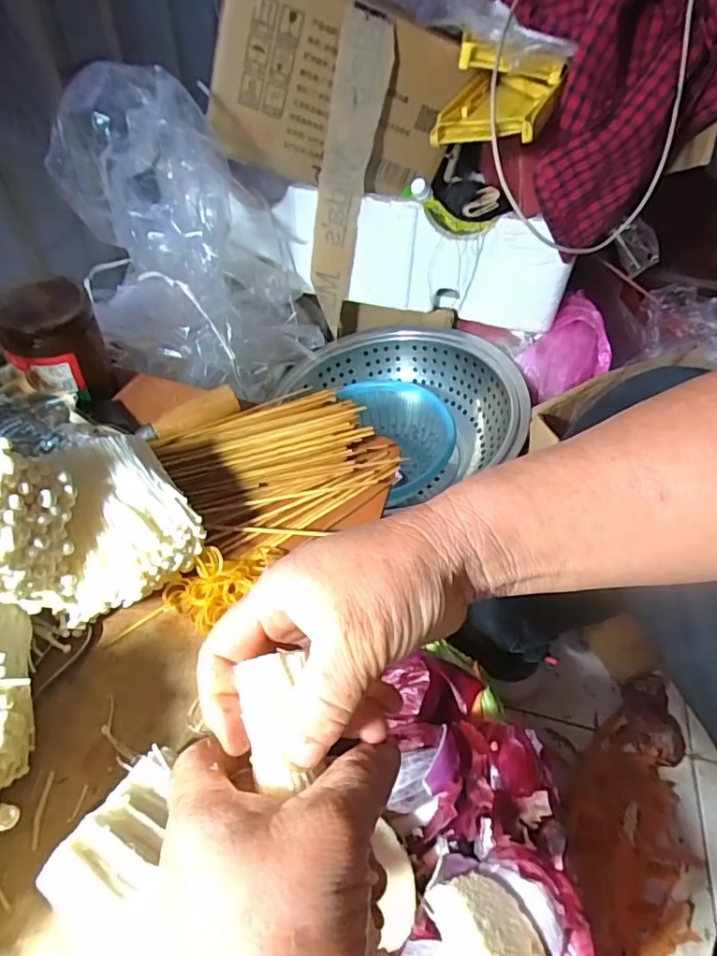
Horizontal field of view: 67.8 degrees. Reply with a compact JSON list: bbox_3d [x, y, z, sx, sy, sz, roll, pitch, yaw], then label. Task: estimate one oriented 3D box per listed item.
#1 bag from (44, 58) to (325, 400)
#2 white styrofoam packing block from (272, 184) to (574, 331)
[{"bbox_3d":[-0.180,-0.264,0.660,0.288,0.335,0.207,-21,54,-21],"label":"bag"},{"bbox_3d":[0.082,-0.302,0.743,0.392,0.152,0.036,14,50,8],"label":"white styrofoam packing block"}]

